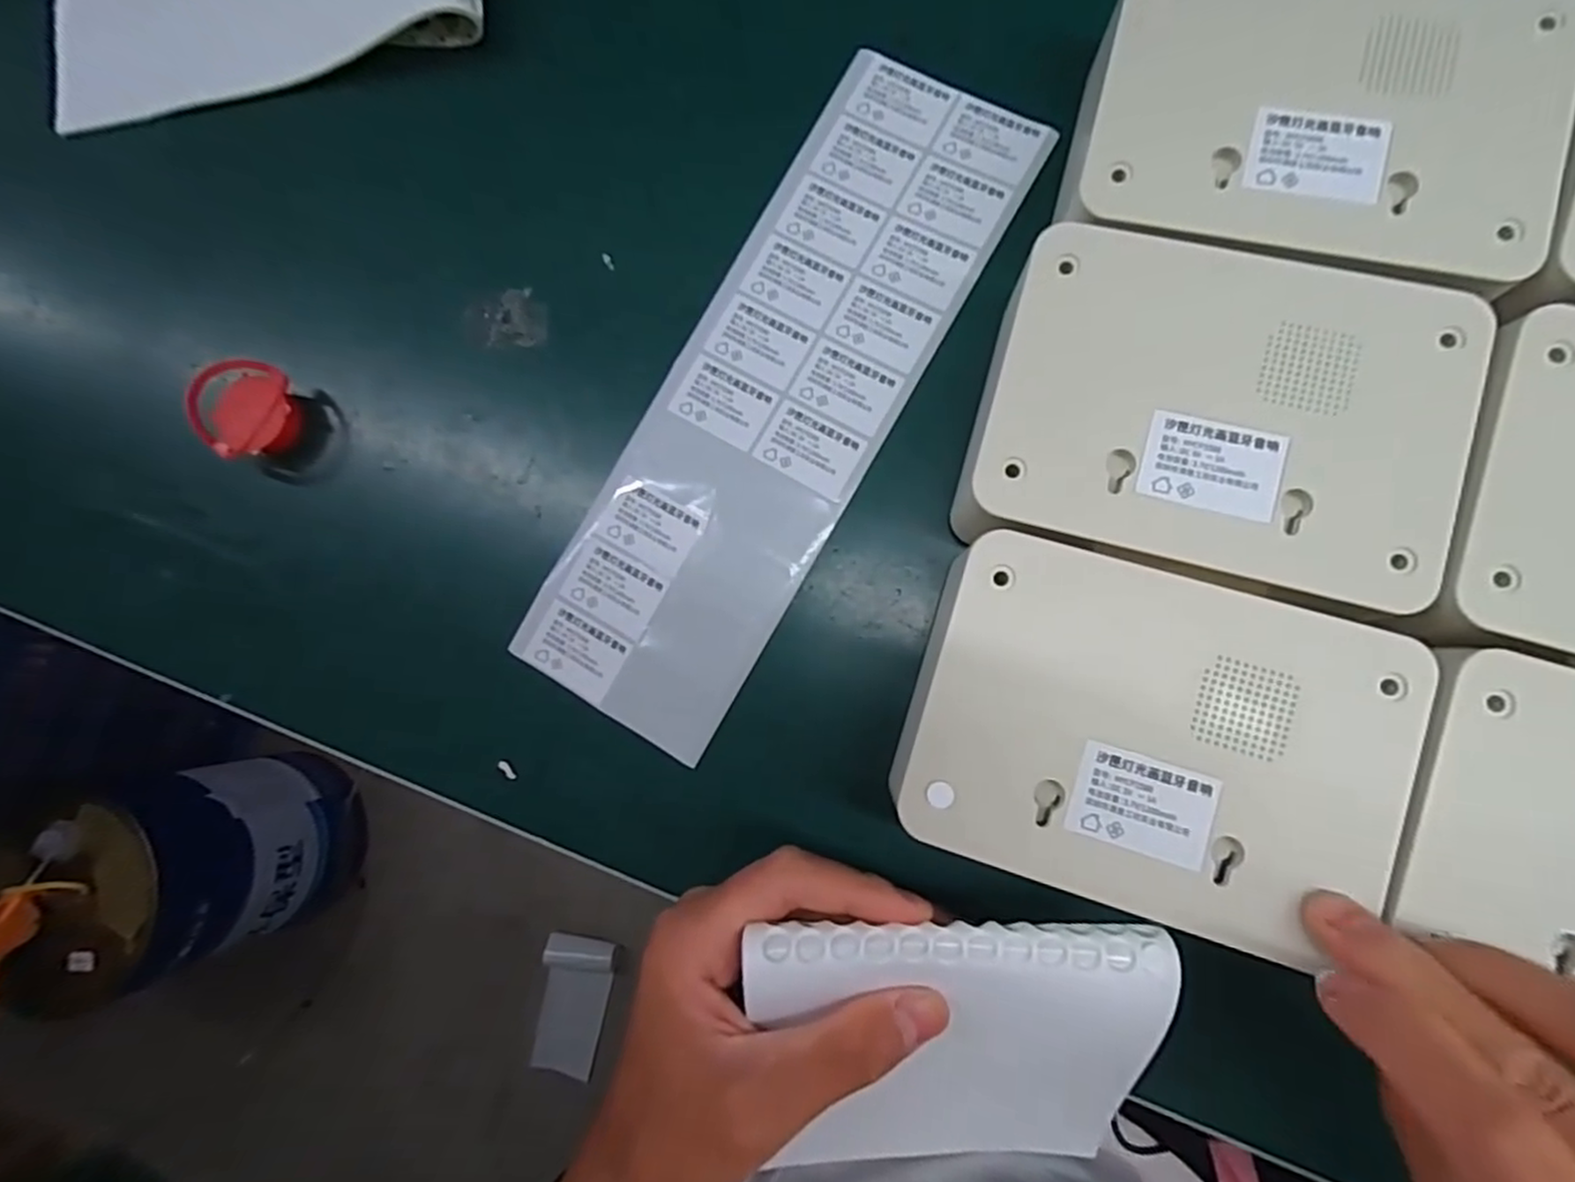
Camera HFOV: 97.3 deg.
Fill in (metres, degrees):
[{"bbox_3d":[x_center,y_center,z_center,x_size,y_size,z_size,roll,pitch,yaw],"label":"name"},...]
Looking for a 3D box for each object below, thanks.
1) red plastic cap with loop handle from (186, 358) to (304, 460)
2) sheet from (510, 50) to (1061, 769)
[{"bbox_3d":[-0.240,-0.080,0.310,0.034,0.029,0.043,24,87,9],"label":"red plastic cap with loop handle"},{"bbox_3d":[-0.003,-0.081,0.292,0.090,0.004,0.296,30,88,7],"label":"sheet"}]

